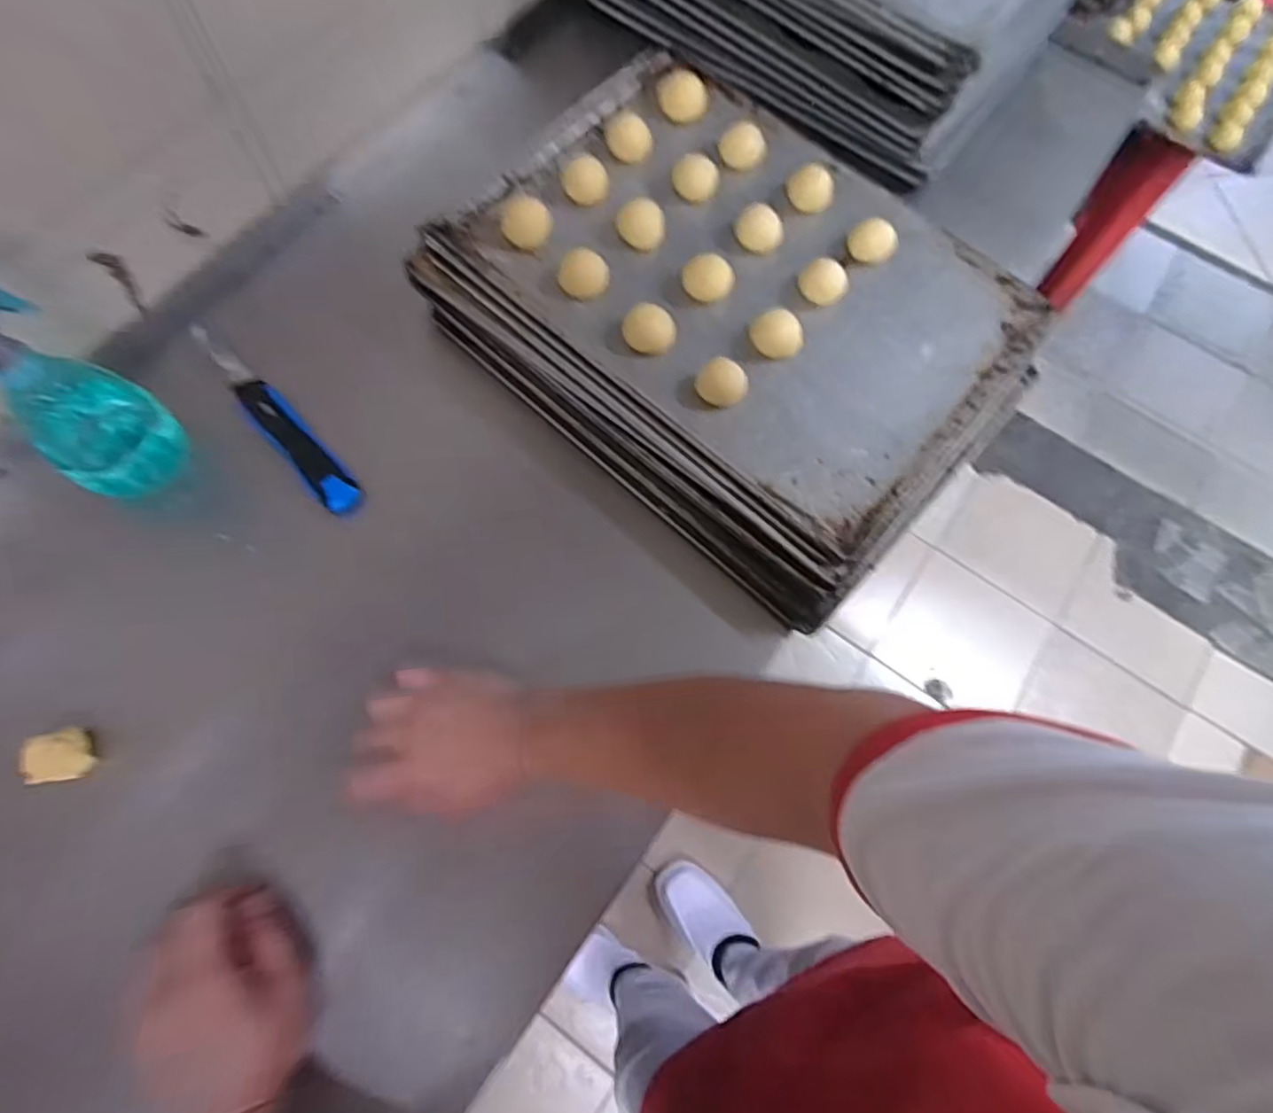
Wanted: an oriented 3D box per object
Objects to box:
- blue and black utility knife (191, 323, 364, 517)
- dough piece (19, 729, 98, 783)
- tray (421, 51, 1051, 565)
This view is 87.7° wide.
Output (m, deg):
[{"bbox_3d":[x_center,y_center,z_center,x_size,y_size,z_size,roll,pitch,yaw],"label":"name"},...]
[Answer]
[{"bbox_3d":[-0.315,-0.124,0.567,0.032,0.024,0.227,-42,77,-15],"label":"blue and black utility knife"},{"bbox_3d":[-0.403,0.138,0.459,0.032,0.031,0.034,1,70,-2],"label":"dough piece"},{"bbox_3d":[0.096,-0.251,0.584,0.453,0.028,0.321,41,74,11],"label":"tray"}]

